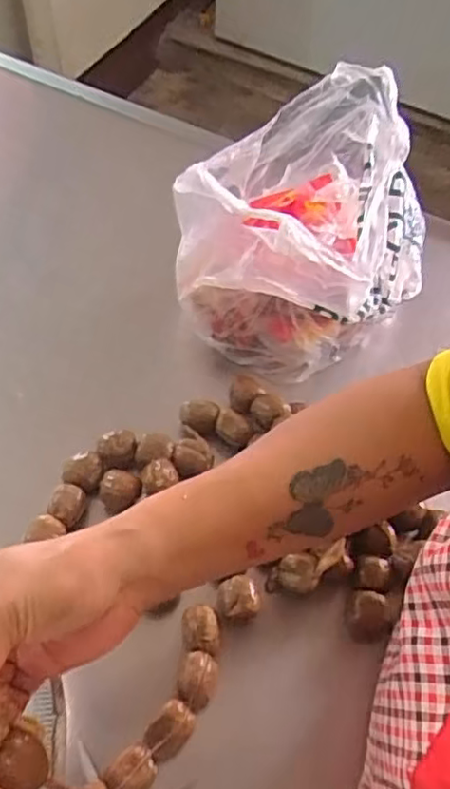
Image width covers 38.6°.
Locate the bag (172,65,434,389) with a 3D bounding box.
[{"bbox_3d":[0.074,-0.151,0.621,0.215,0.221,0.254,32,60,17],"label":"bag"}]

